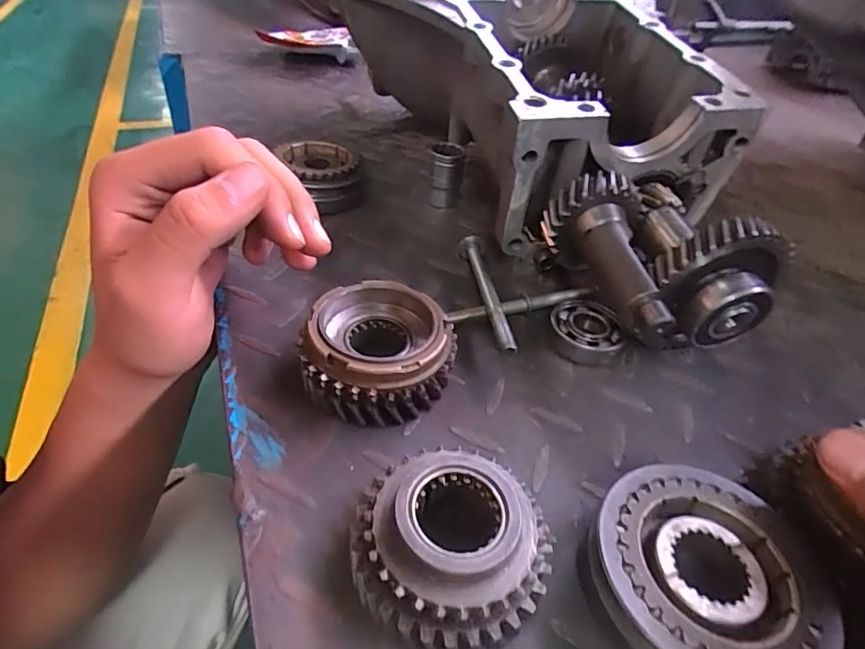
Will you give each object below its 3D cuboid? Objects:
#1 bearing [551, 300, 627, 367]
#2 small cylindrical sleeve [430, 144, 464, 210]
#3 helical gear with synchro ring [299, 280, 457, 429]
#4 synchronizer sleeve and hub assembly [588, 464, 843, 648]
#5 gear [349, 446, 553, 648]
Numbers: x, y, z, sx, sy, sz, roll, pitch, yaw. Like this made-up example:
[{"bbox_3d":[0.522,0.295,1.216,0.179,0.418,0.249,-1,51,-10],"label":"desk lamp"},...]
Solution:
[{"bbox_3d":[0.078,0.004,0.262,0.035,0.012,0.038,13,39,9],"label":"bearing"},{"bbox_3d":[0.010,-0.104,0.355,0.022,0.042,0.021,3,39,-3],"label":"small cylindrical sleeve"},{"bbox_3d":[-0.022,0.012,0.223,0.061,0.032,0.058,3,40,-3],"label":"helical gear with synchro ring"},{"bbox_3d":[0.085,0.081,0.163,0.068,0.023,0.067,3,39,-3],"label":"synchronizer sleeve and hub assembly"},{"bbox_3d":[0.006,0.070,0.161,0.058,0.029,0.052,22,43,19],"label":"gear"}]

